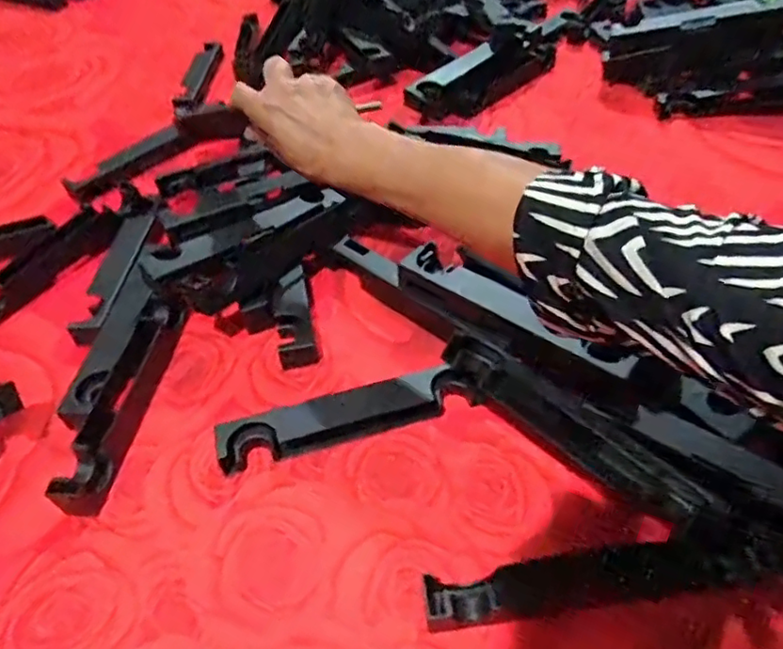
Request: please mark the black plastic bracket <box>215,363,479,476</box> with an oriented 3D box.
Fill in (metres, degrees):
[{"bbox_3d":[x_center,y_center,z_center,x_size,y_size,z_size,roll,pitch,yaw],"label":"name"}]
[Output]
[{"bbox_3d":[-0.029,0.064,0.424,0.184,0.023,0.031,-15,47,-9],"label":"black plastic bracket"}]

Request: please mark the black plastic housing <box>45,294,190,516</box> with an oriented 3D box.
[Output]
[{"bbox_3d":[-0.203,0.049,0.448,0.030,0.026,0.191,1,46,6],"label":"black plastic housing"}]

